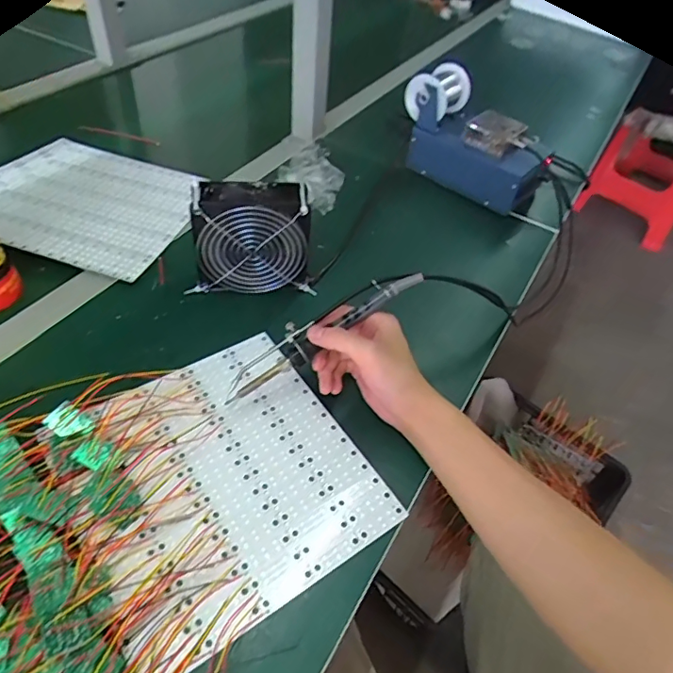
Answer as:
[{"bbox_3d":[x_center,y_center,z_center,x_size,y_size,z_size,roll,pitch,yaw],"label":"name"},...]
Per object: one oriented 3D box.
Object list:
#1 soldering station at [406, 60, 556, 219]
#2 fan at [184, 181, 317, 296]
[{"bbox_3d":[0.185,-0.273,0.711,0.186,0.113,0.077,37,54,25],"label":"soldering station"},{"bbox_3d":[-0.090,-0.101,0.557,0.124,0.119,0.044,0,47,-6],"label":"fan"}]

